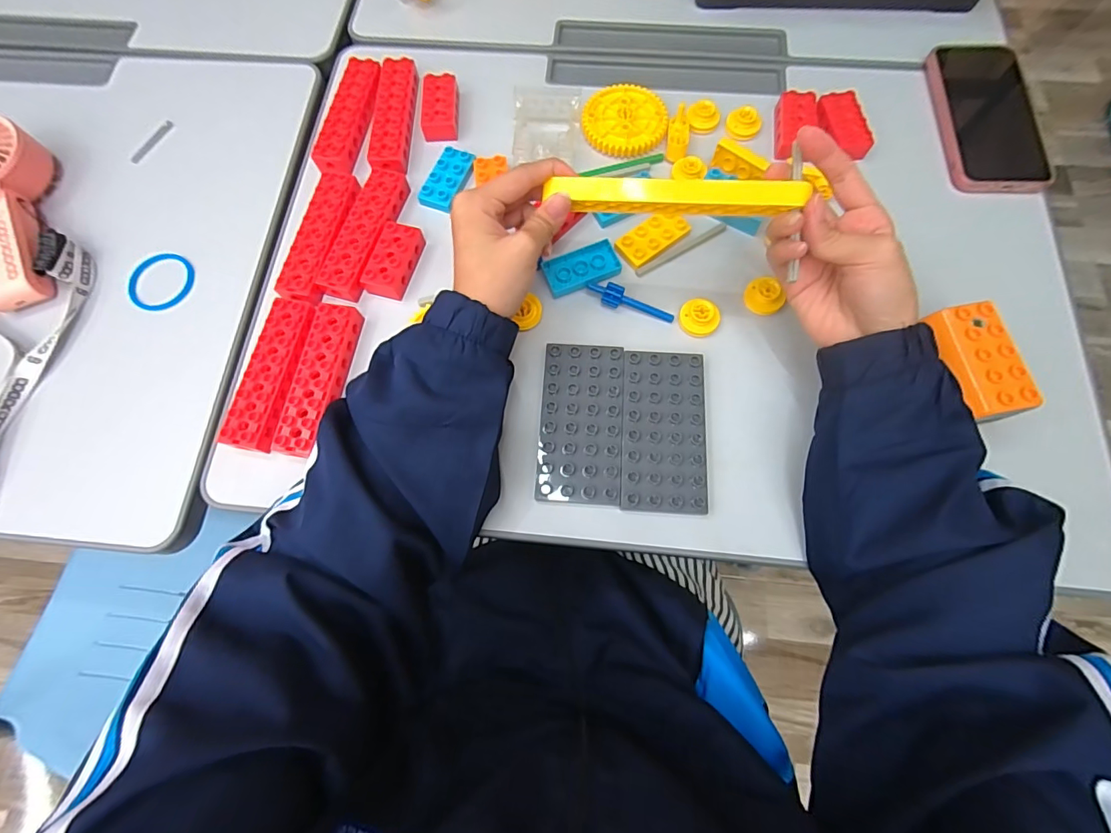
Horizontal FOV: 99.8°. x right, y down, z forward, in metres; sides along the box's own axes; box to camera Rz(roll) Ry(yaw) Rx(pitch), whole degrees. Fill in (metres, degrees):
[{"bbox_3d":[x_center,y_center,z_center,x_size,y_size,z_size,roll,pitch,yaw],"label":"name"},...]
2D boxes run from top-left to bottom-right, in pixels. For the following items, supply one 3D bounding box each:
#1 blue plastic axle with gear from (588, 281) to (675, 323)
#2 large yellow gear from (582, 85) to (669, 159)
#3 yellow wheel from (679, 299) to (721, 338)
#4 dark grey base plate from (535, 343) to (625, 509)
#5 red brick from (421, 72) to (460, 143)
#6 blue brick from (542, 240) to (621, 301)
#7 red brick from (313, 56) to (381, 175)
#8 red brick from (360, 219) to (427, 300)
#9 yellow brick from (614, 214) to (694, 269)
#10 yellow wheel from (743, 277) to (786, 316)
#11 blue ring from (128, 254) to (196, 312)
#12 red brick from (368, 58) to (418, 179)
[{"bbox_3d":[0.063,-0.096,0.391,0.074,0.015,0.014,21,74,7],"label":"blue plastic axle with gear"},{"bbox_3d":[0.067,-0.285,0.450,0.078,0.010,0.077,0,72,1],"label":"large yellow gear"},{"bbox_3d":[0.118,-0.081,0.384,0.032,0.013,0.028,25,75,9],"label":"yellow wheel"},{"bbox_3d":[0.020,0.004,0.362,0.062,0.010,0.123,4,73,2],"label":"dark grey base plate"},{"bbox_3d":[-0.112,-0.301,0.458,0.031,0.025,0.063,-2,72,1],"label":"red brick"},{"bbox_3d":[0.022,-0.128,0.404,0.064,0.007,0.035,-21,73,-5],"label":"blue brick"},{"bbox_3d":[-0.198,-0.292,0.454,0.039,0.017,0.127,7,73,3],"label":"red brick"},{"bbox_3d":[-0.141,-0.133,0.406,0.034,0.020,0.068,13,73,5],"label":"red brick"},{"bbox_3d":[0.085,-0.157,0.408,0.064,0.010,0.030,-36,75,-10],"label":"yellow brick"},{"bbox_3d":[0.173,-0.100,0.387,0.031,0.017,0.027,35,76,11],"label":"yellow wheel"},{"bbox_3d":[-0.349,-0.119,0.414,0.056,0.009,0.056,0,76,-1],"label":"blue ring"},{"bbox_3d":[-0.155,-0.289,0.451,0.034,0.019,0.129,0,72,1],"label":"red brick"}]

